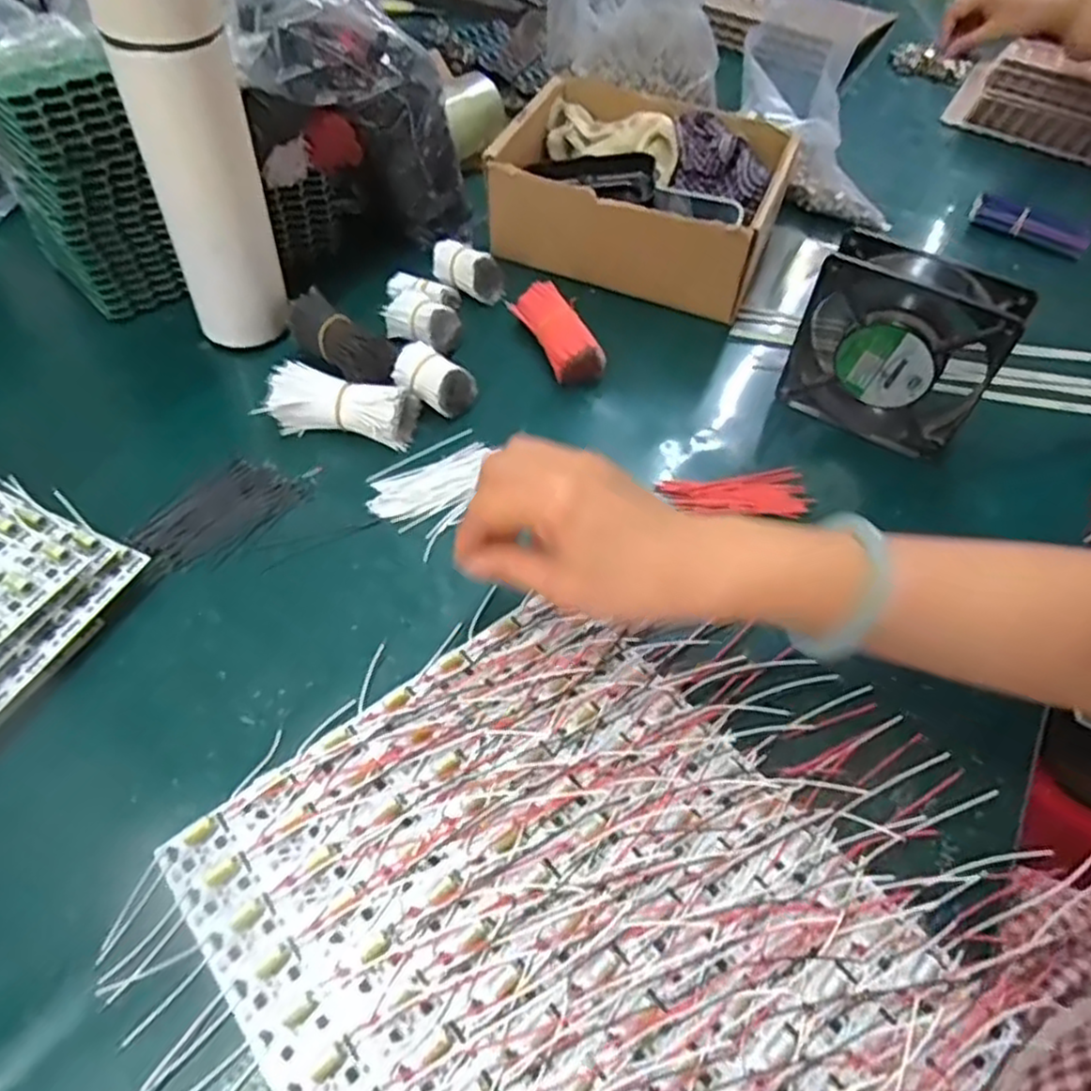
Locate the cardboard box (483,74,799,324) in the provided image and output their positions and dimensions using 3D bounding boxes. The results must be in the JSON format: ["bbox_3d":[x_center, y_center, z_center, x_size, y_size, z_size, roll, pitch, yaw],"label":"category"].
[{"bbox_3d":[0.076,-0.287,0.610,0.213,0.092,0.167,21,54,10],"label":"cardboard box"}]

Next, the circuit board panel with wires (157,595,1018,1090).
[{"bbox_3d":[0.012,0.166,0.315,0.239,0.015,0.283,-31,60,-27],"label":"circuit board panel with wires"}]

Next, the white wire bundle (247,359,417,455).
[{"bbox_3d":[-0.135,-0.092,0.490,0.094,0.035,0.035,9,53,1],"label":"white wire bundle"}]

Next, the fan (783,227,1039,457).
[{"bbox_3d":[0.227,-0.127,0.484,0.117,0.119,0.039,28,55,15],"label":"fan"}]

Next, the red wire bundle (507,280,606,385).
[{"bbox_3d":[0.009,-0.157,0.547,0.034,0.035,0.084,-23,58,-21],"label":"red wire bundle"}]

